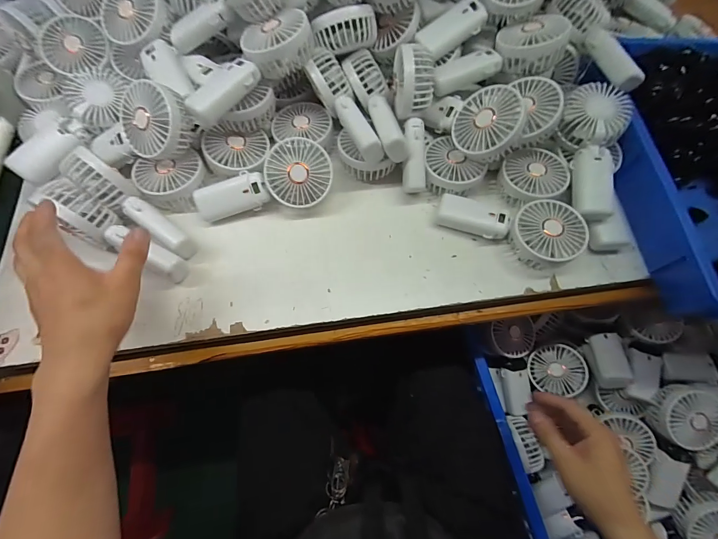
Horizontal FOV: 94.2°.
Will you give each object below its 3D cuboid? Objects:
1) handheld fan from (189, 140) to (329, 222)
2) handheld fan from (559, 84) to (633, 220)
[{"bbox_3d":[-0.123,-0.113,0.435,0.172,0.071,0.065,-6,68,-3],"label":"handheld fan"},{"bbox_3d":[0.309,-0.155,0.432,0.072,0.034,0.176,2,88,0],"label":"handheld fan"}]

